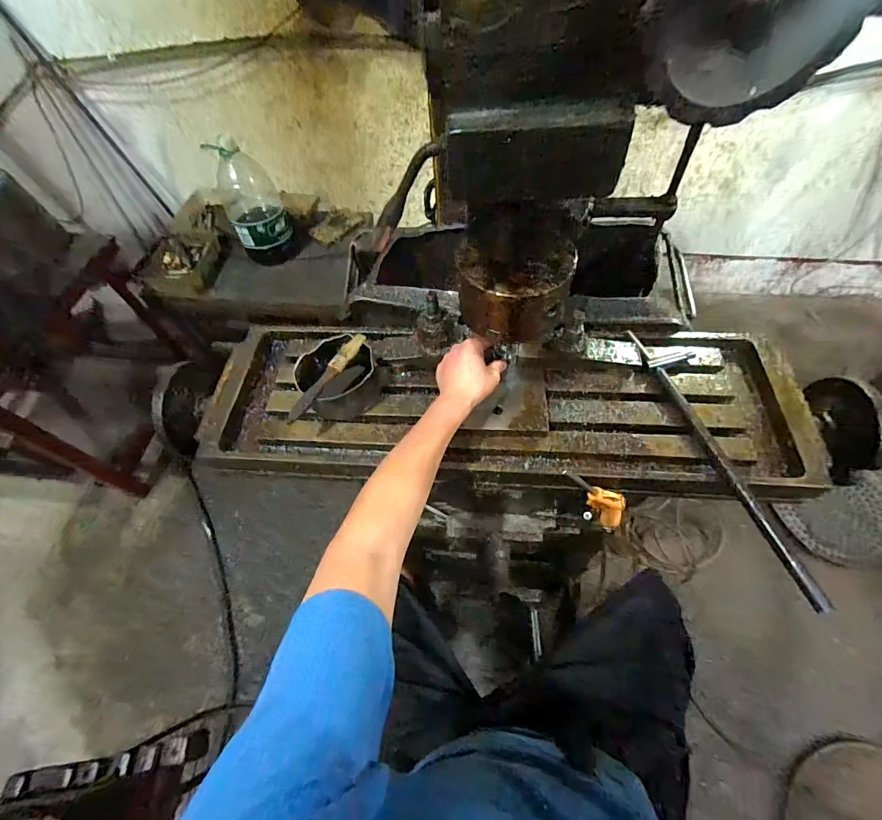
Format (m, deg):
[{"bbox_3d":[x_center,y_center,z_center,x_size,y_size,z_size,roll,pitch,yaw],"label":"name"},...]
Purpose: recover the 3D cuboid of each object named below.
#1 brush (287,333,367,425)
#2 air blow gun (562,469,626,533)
[{"bbox_3d":[-0.150,-0.043,0.546,0.017,0.022,0.150,28,64,18],"label":"brush"},{"bbox_3d":[0.210,0.123,0.532,0.054,0.179,0.022,-6,55,29],"label":"air blow gun"}]

